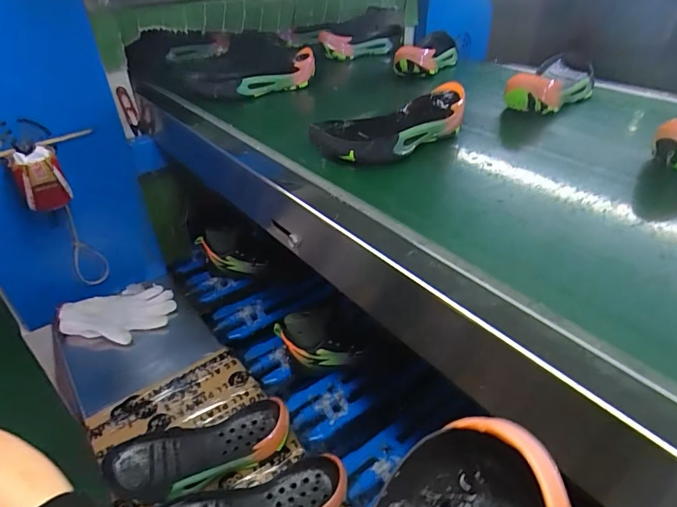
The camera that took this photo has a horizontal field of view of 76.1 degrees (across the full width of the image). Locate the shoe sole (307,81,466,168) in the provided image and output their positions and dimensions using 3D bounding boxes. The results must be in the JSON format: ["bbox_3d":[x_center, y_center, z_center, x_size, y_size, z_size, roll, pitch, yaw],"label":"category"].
[{"bbox_3d":[0.077,-0.168,0.572,0.238,0.054,0.084,-28,45,-30],"label":"shoe sole"}]

